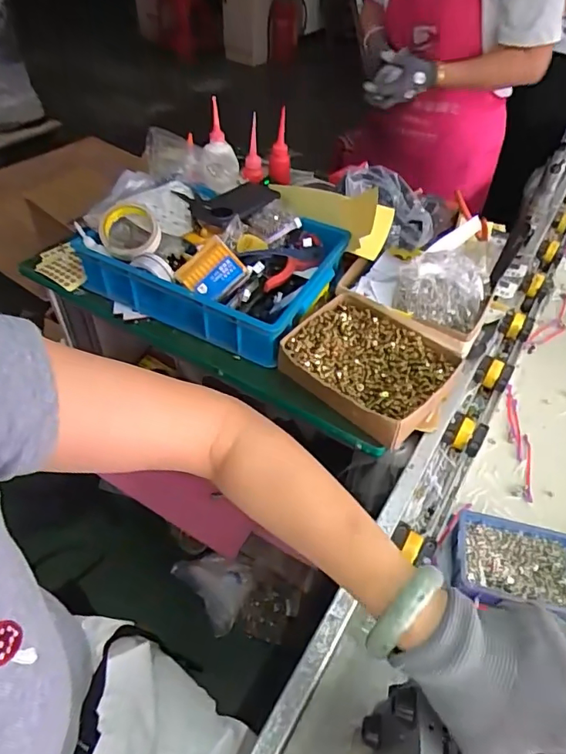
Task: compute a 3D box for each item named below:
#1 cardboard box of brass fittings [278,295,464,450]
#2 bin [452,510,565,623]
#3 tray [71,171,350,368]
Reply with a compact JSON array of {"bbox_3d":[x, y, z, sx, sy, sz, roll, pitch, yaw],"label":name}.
[{"bbox_3d":[0.122,-0.021,0.715,0.210,0.060,0.184,32,52,25],"label":"cardboard box of brass fittings"},{"bbox_3d":[0.281,0.227,0.608,0.150,0.042,0.099,14,47,10],"label":"bin"},{"bbox_3d":[-0.116,-0.205,0.847,0.397,0.111,0.297,23,49,18],"label":"tray"}]

